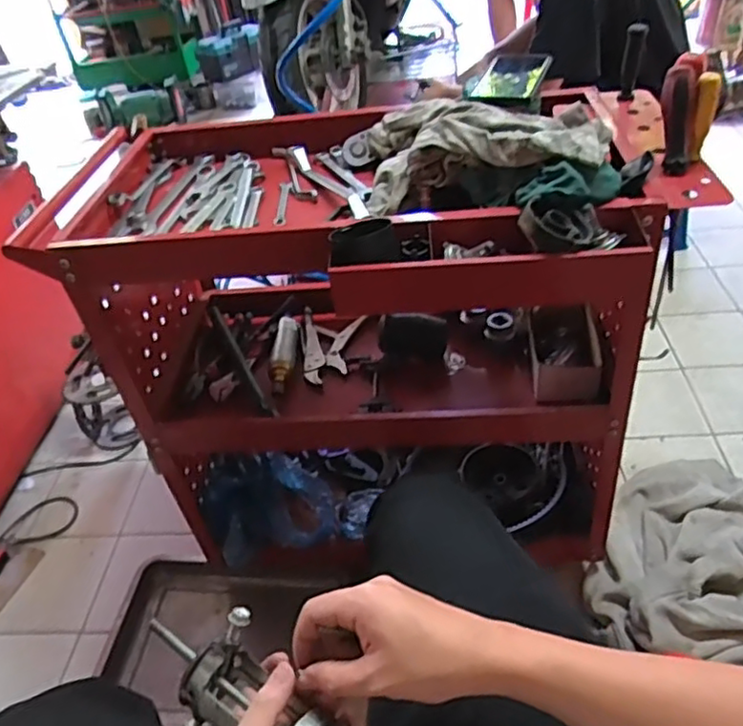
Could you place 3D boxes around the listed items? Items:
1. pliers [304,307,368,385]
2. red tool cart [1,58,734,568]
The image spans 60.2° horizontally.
[{"bbox_3d":[-0.068,-0.032,1.061,0.103,0.023,0.168,-2,40,7],"label":"pliers"},{"bbox_3d":[0.019,-0.021,0.963,0.747,0.680,0.397,1,41,10],"label":"red tool cart"}]

